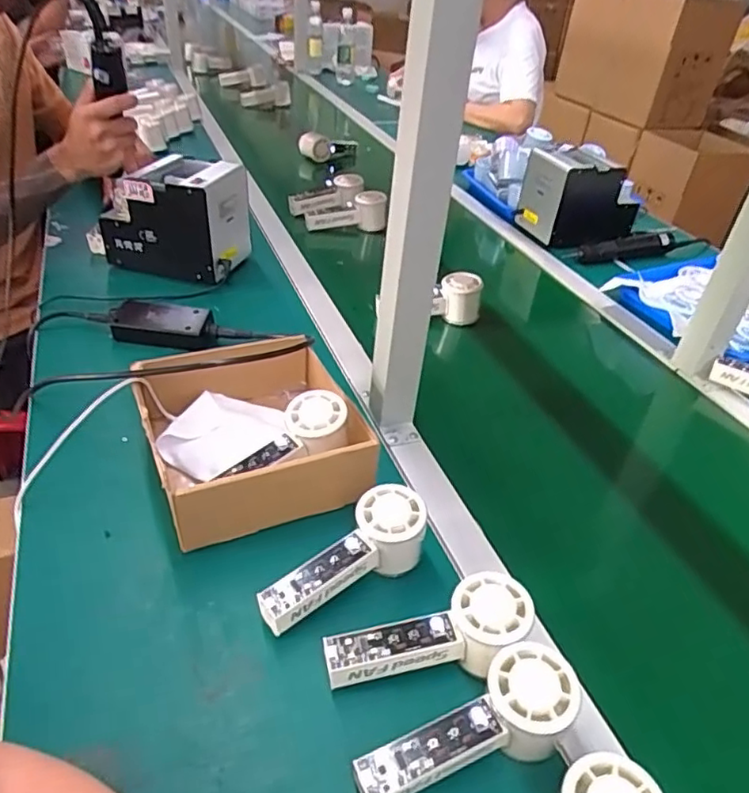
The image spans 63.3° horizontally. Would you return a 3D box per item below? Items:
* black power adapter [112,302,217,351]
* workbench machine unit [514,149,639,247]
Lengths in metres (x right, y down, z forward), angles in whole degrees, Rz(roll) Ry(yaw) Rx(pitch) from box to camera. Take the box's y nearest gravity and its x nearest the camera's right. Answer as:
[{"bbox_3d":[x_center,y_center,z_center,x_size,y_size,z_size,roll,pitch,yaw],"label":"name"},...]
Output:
[{"bbox_3d":[-0.263,-0.091,0.761,0.127,0.038,0.041,6,37,1],"label":"black power adapter"},{"bbox_3d":[0.382,-0.375,1.145,0.190,0.145,0.134,-12,40,-22],"label":"workbench machine unit"}]

